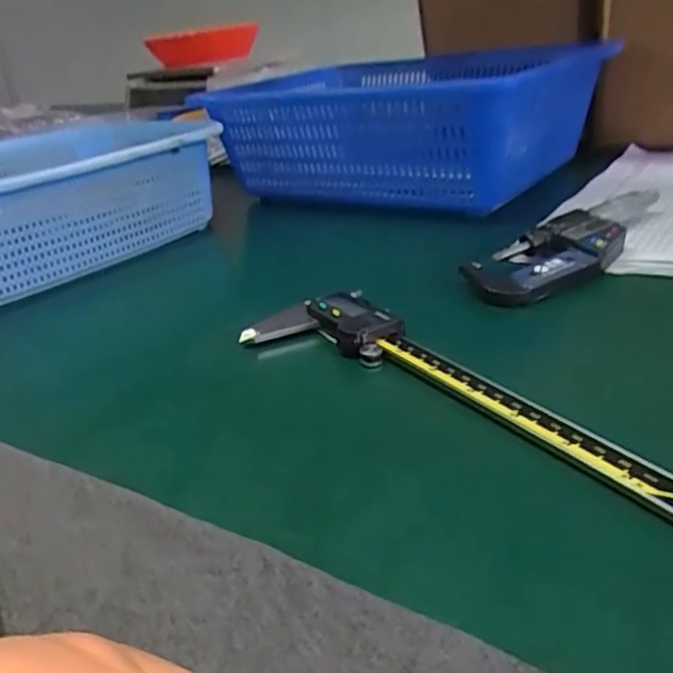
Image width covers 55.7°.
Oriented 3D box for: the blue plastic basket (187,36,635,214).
[{"bbox_3d":[0.066,-0.198,0.604,0.316,0.108,0.254,14,34,36],"label":"blue plastic basket"}]

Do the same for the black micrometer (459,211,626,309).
[{"bbox_3d":[0.127,-0.048,0.391,0.105,0.024,0.053,-24,31,-28],"label":"black micrometer"}]

